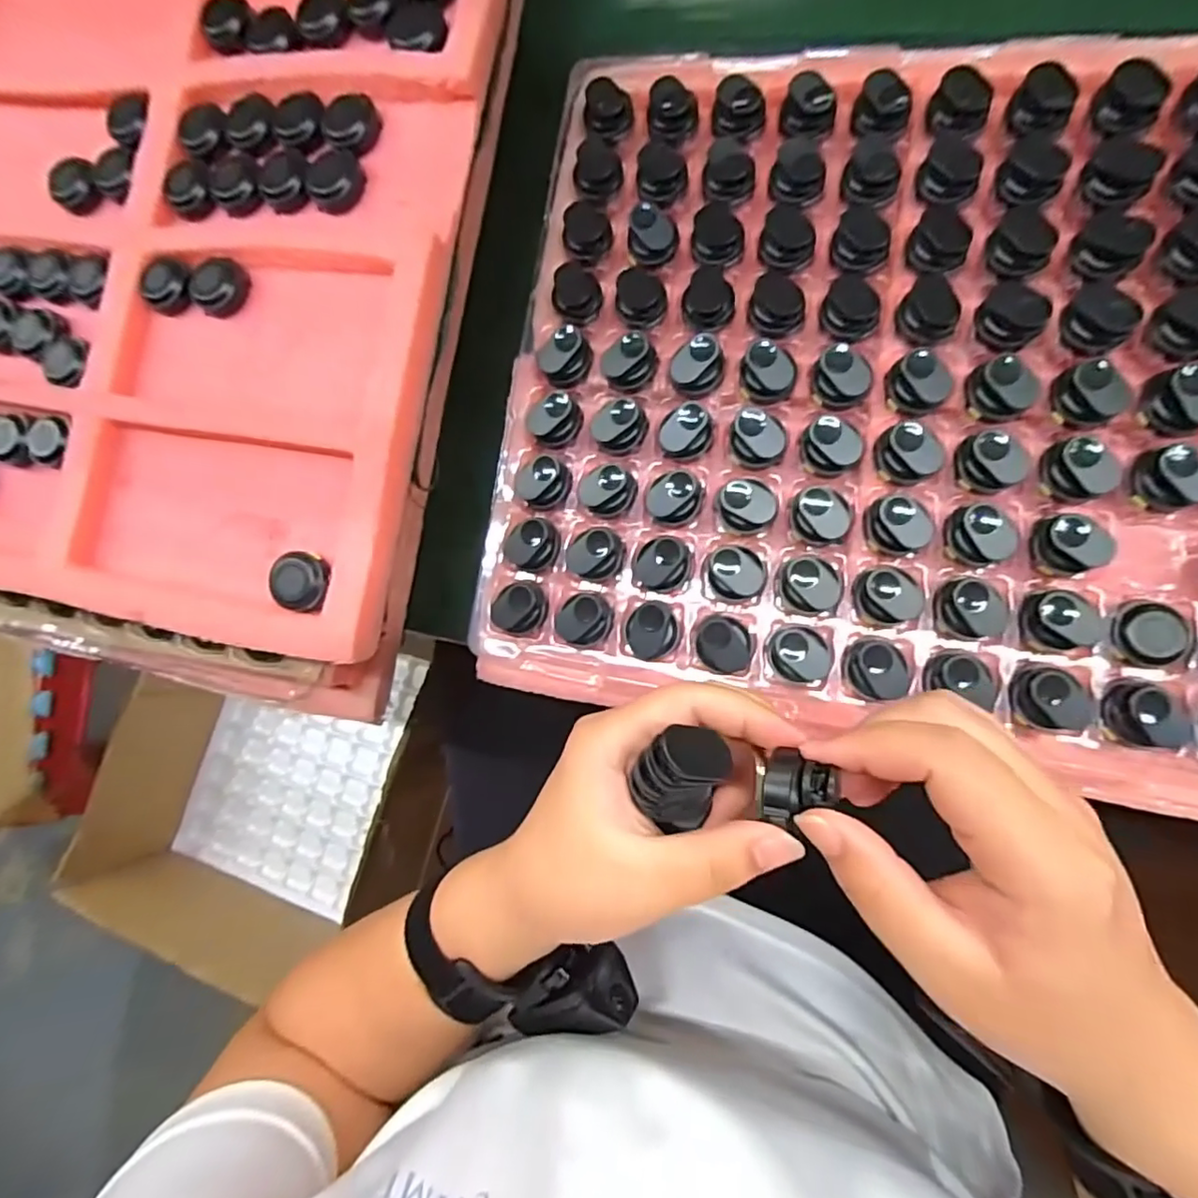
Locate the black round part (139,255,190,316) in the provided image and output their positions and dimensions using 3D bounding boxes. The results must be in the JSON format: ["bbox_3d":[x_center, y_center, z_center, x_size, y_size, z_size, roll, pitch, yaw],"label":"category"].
[{"bbox_3d":[-0.240,-0.174,0.324,0.028,0.011,0.028,-1,82,10],"label":"black round part"}]

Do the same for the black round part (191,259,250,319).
[{"bbox_3d":[-0.208,-0.171,0.318,0.031,0.009,0.030,-1,82,10],"label":"black round part"}]

